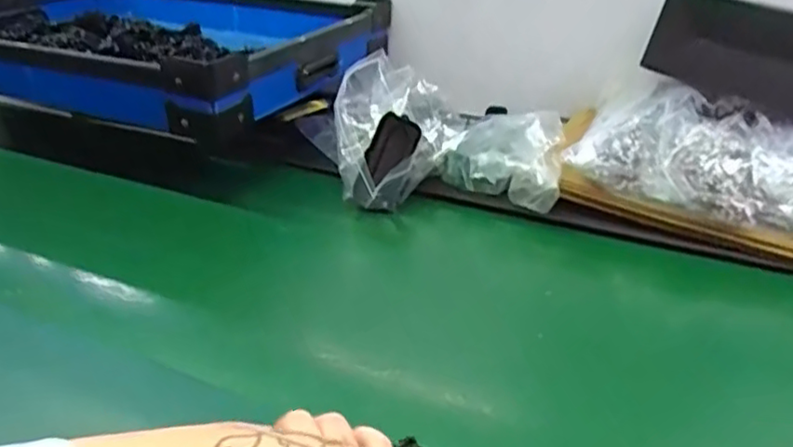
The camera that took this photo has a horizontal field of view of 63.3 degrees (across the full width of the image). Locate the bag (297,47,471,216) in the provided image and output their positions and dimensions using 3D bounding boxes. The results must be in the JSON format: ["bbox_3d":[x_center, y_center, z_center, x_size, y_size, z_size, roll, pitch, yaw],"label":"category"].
[{"bbox_3d":[-0.006,-0.114,0.792,0.155,0.126,0.181,22,36,33],"label":"bag"}]

